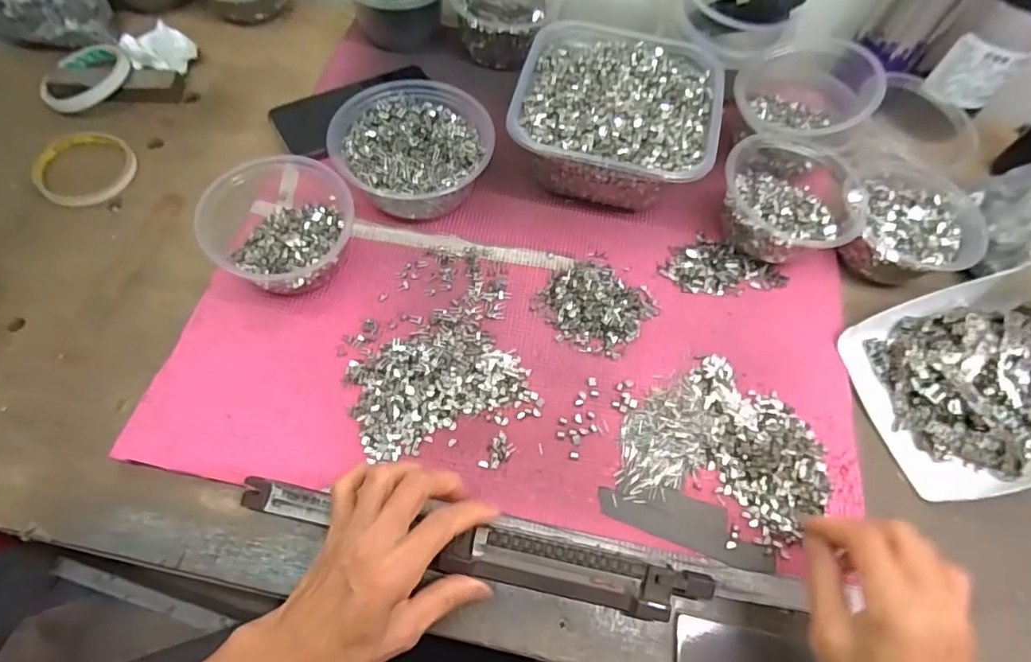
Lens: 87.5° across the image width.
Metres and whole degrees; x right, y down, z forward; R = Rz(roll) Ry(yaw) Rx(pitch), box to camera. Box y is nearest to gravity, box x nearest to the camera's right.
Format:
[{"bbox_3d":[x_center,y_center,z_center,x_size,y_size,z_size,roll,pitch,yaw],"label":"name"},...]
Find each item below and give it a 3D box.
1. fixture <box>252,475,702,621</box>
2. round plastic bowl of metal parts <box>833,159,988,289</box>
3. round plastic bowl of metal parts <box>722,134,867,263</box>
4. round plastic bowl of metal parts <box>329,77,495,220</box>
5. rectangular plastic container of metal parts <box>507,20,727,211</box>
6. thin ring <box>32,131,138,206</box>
[{"bbox_3d":[-0.031,0.143,0.354,0.311,0.013,0.030,12,62,4],"label":"fixture"},{"bbox_3d":[0.345,-0.095,0.481,0.111,0.046,0.118,2,62,-3],"label":"round plastic bowl of metal parts"},{"bbox_3d":[0.237,-0.116,0.476,0.116,0.064,0.120,2,62,-3],"label":"round plastic bowl of metal parts"},{"bbox_3d":[-0.090,-0.159,0.484,0.131,0.056,0.129,2,62,-3],"label":"round plastic bowl of metal parts"},{"bbox_3d":[0.091,-0.195,0.501,0.170,0.082,0.179,15,62,4],"label":"rectangular plastic container of metal parts"},{"bbox_3d":[-0.405,-0.153,0.501,0.097,0.008,0.082,26,63,10],"label":"thin ring"}]

